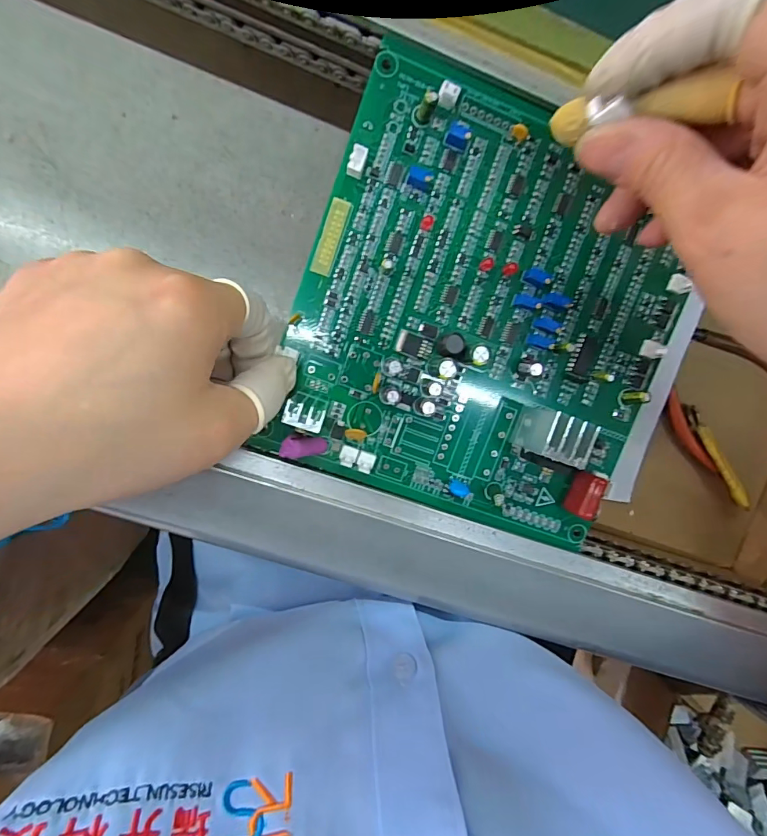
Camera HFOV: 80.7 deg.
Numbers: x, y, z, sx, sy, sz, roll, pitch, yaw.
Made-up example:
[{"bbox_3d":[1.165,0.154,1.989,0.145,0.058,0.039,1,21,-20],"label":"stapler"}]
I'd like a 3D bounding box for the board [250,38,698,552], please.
[{"bbox_3d":[0.052,-0.046,0.208,0.176,0.021,0.187,18,94,-7],"label":"board"}]

